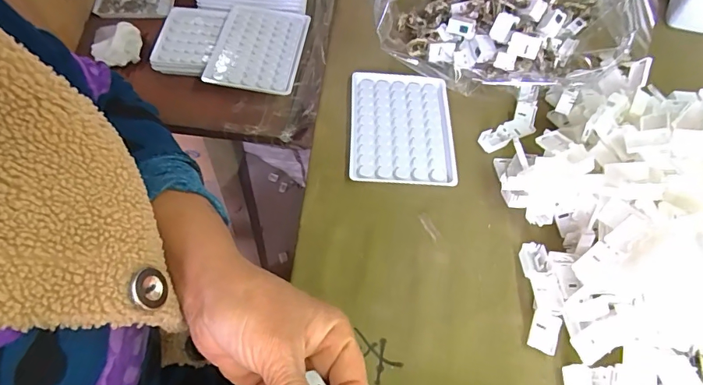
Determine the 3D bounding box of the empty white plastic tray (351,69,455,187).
[{"bbox_3d":[0.047,-0.063,0.415,0.094,0.012,0.123,3,58,-3],"label":"empty white plastic tray"}]

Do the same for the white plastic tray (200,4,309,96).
[{"bbox_3d":[-0.106,-0.160,0.493,0.096,0.016,0.120,8,58,1],"label":"white plastic tray"}]

